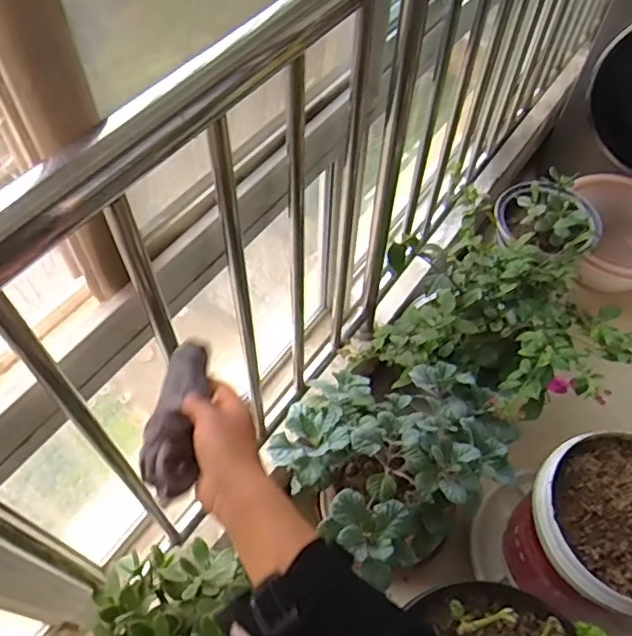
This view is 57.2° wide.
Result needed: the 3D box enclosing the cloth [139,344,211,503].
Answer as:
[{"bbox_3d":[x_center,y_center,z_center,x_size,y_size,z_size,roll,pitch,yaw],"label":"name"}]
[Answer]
[{"bbox_3d":[-0.125,0.087,0.517,0.042,0.035,0.147,1,48,-1],"label":"cloth"}]

